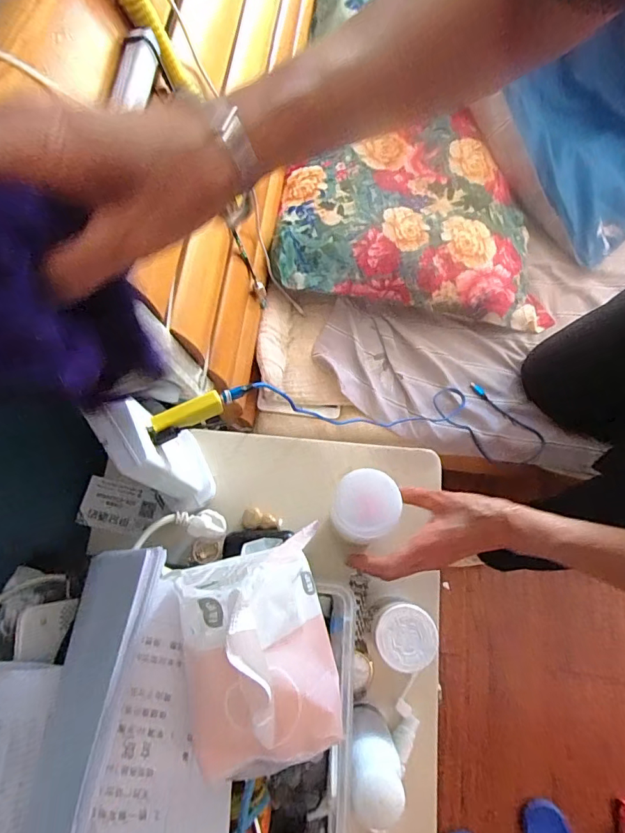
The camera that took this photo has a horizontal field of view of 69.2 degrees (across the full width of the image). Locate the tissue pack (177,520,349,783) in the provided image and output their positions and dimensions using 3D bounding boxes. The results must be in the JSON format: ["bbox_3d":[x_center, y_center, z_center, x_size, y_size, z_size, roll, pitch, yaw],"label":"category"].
[{"bbox_3d":[-0.033,0.147,0.283,0.095,0.054,0.131,-15,73,-3],"label":"tissue pack"}]

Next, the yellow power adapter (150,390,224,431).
[{"bbox_3d":[-0.106,-0.003,0.384,0.059,0.012,0.018,-22,73,-20],"label":"yellow power adapter"}]

